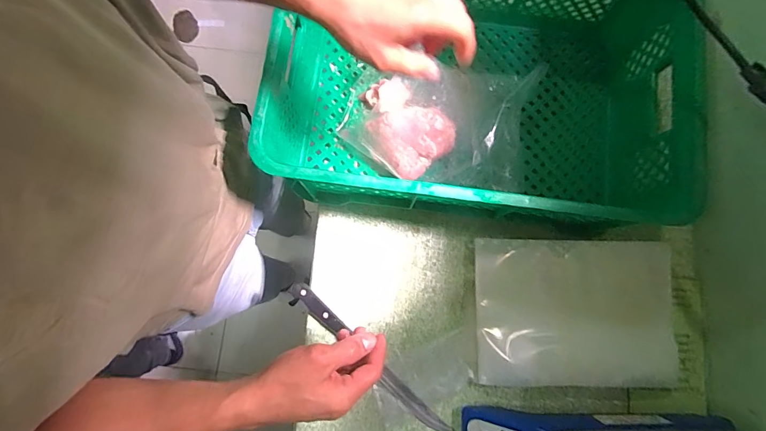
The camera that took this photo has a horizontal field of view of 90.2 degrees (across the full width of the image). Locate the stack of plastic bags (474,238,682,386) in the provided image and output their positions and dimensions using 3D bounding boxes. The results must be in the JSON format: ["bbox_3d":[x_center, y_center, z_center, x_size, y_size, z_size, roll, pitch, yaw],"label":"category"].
[{"bbox_3d":[0.267,0.136,0.542,0.260,0.027,0.199,1,76,5],"label":"stack of plastic bags"}]

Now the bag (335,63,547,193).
[{"bbox_3d":[0.081,-0.156,0.555,0.271,0.108,0.176,12,79,2],"label":"bag"}]

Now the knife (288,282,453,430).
[{"bbox_3d":[-0.021,0.204,0.541,0.297,0.013,0.029,43,82,3],"label":"knife"}]

